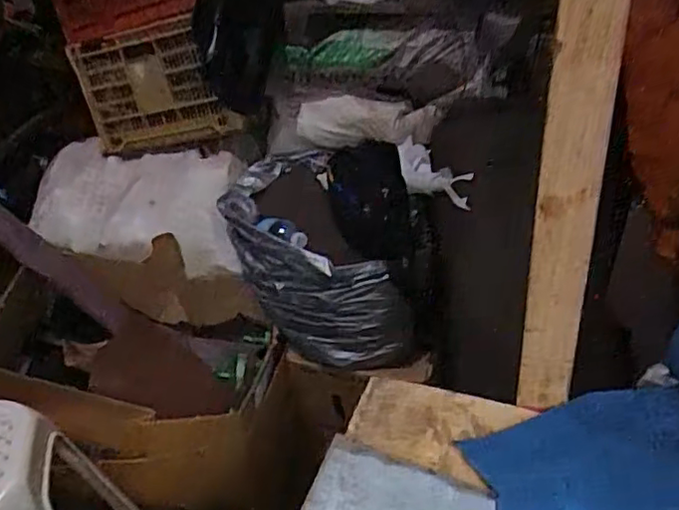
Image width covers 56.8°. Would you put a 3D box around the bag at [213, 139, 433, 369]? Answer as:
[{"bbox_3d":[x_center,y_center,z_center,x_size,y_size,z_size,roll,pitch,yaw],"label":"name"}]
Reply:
[{"bbox_3d":[-0.043,0.003,1.454,0.378,0.331,0.431,-11,37,-1],"label":"bag"}]

